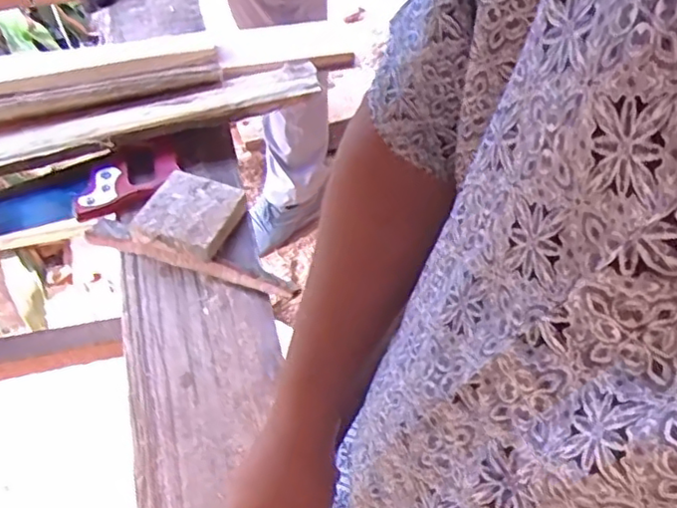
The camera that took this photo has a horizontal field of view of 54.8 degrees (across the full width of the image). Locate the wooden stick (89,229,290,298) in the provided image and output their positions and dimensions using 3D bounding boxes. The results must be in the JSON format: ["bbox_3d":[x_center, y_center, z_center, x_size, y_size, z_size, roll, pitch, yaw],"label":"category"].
[{"bbox_3d":[-0.169,0.002,0.704,0.248,0.019,0.019,16,58,11],"label":"wooden stick"}]

